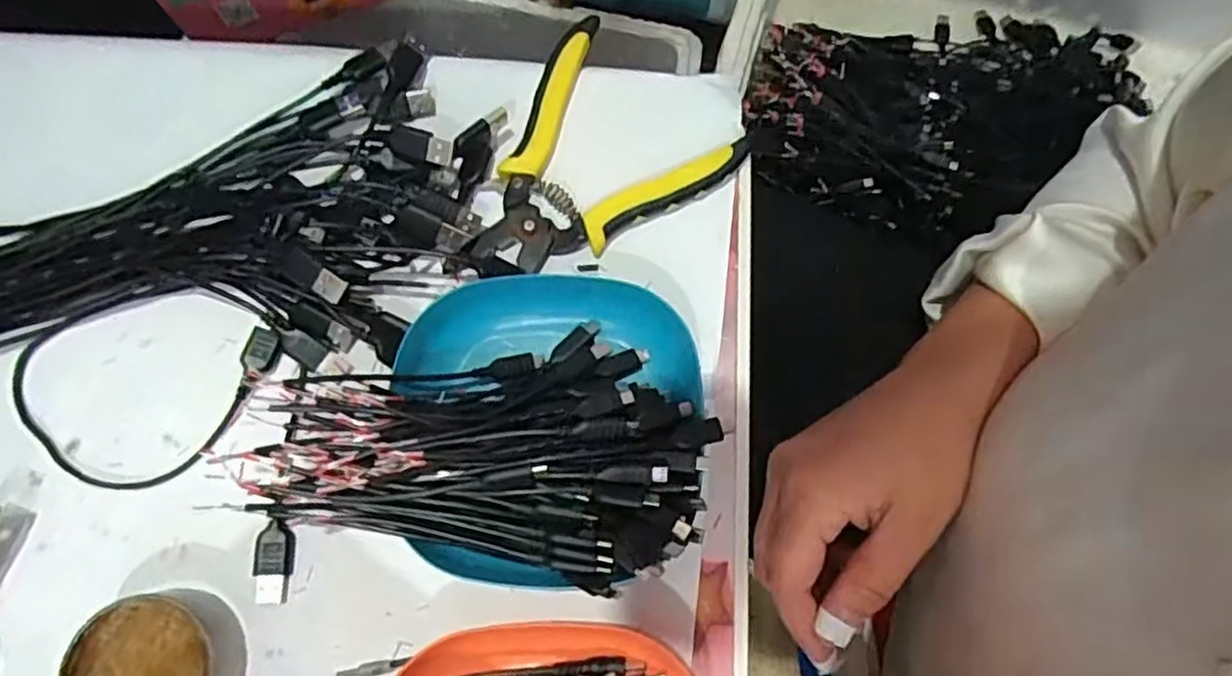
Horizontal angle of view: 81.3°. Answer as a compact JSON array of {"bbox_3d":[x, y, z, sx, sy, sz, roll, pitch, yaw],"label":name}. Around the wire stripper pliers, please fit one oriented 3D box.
[{"bbox_3d":[-0.020,-0.092,0.379,0.134,0.017,0.114,-43,81,-11],"label":"wire stripper pliers"}]

